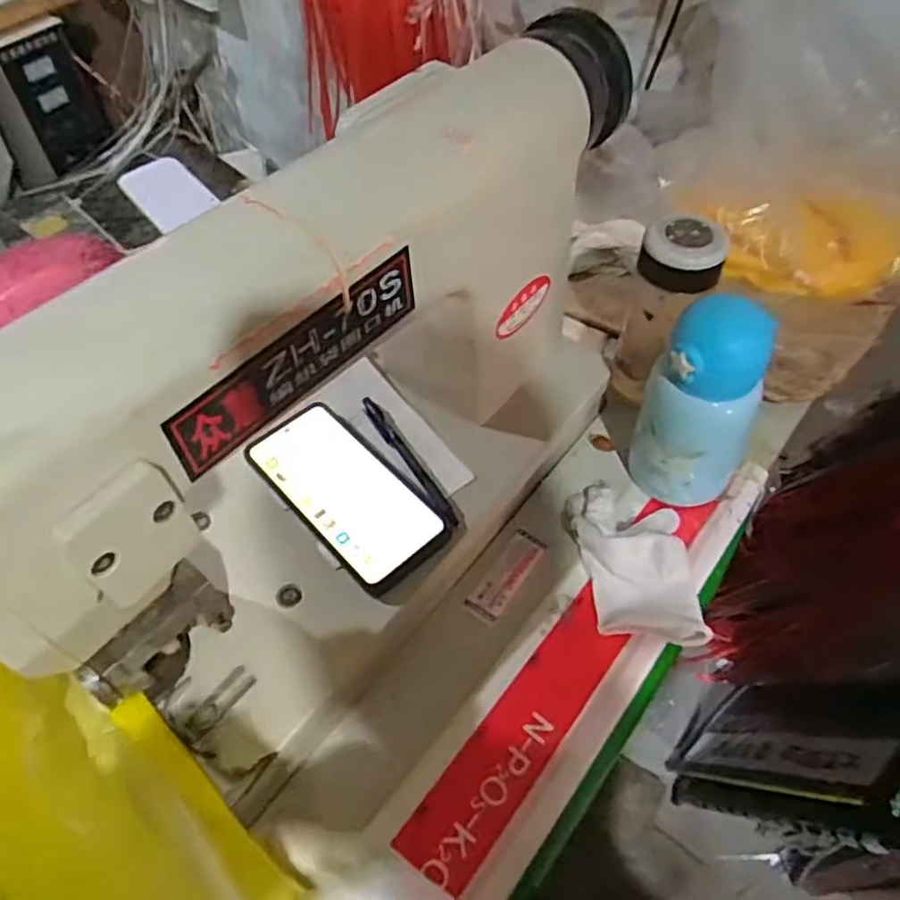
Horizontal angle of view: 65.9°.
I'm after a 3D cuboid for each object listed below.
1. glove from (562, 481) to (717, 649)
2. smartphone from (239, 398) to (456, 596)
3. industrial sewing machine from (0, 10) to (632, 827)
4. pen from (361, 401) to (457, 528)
[{"bbox_3d":[0.141,0.080,0.538,0.087,0.037,0.137,0,53,2],"label":"glove"},{"bbox_3d":[-0.079,0.030,0.524,0.079,0.015,0.163,-37,60,-23],"label":"smartphone"},{"bbox_3d":[-0.036,-0.045,0.441,0.233,0.341,0.514,30,60,22],"label":"industrial sewing machine"},{"bbox_3d":[-0.033,0.006,0.546,0.013,0.007,0.139,-28,57,-18],"label":"pen"}]

